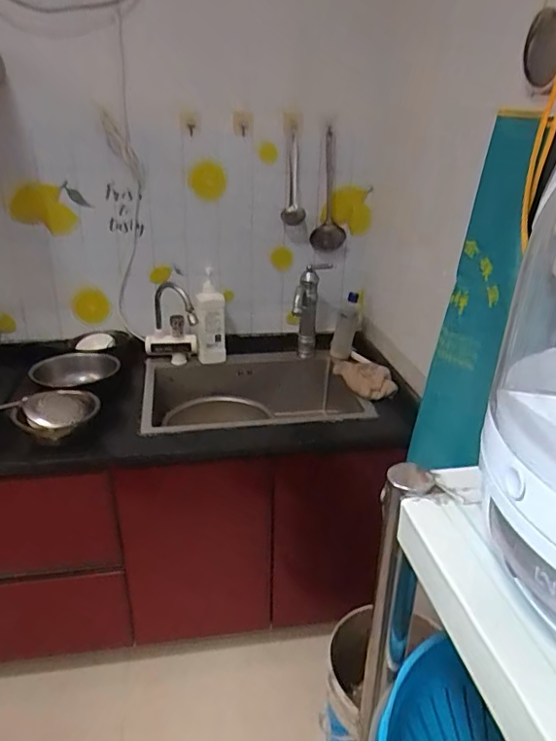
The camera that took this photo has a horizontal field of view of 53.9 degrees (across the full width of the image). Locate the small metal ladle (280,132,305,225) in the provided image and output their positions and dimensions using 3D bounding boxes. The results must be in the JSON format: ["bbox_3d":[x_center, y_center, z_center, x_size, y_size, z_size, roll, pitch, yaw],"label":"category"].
[{"bbox_3d":[0.045,-0.520,1.502,0.061,0.233,0.079,4,25,5],"label":"small metal ladle"}]

